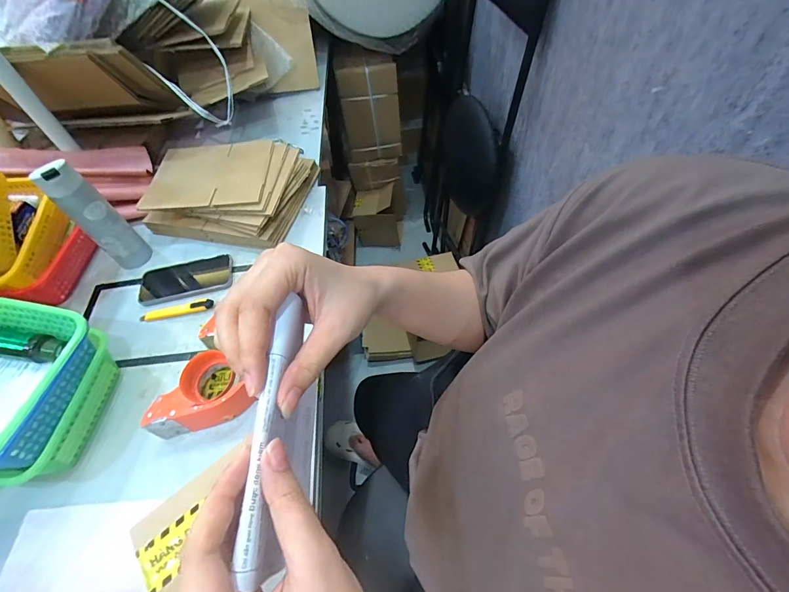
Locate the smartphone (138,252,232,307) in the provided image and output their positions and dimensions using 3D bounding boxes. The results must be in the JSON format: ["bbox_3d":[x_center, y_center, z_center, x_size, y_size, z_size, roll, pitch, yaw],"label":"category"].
[{"bbox_3d":[-0.399,-0.032,0.732,0.172,0.010,0.085,-13,56,-3],"label":"smartphone"}]

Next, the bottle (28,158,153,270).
[{"bbox_3d":[-0.542,-0.149,0.695,0.064,0.231,0.056,-36,60,-18],"label":"bottle"}]

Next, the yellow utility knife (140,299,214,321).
[{"bbox_3d":[-0.393,0.026,0.687,0.135,0.014,0.019,-10,56,-1],"label":"yellow utility knife"}]

